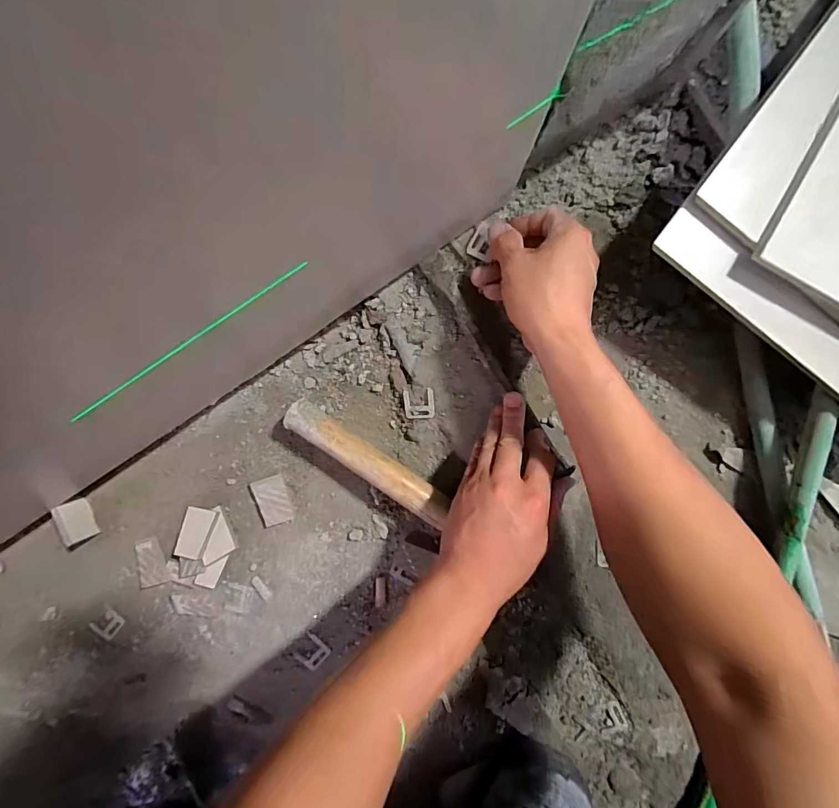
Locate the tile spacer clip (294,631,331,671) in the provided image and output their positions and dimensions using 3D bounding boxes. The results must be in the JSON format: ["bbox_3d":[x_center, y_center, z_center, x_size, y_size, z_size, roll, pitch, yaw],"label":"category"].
[{"bbox_3d":[-0.116,0.266,0.466,0.032,0.008,0.031,42,92,-1],"label":"tile spacer clip"}]

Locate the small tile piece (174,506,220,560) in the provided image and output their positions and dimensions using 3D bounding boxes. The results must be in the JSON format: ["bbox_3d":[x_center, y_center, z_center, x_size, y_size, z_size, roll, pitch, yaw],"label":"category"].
[{"bbox_3d":[-0.229,0.132,0.441,0.032,0.004,0.049,15,80,3],"label":"small tile piece"}]

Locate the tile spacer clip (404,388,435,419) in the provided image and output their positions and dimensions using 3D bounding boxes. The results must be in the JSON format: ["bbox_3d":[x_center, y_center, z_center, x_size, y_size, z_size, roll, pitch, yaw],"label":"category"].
[{"bbox_3d":[0.000,0.001,0.430,0.031,0.008,0.030,-5,94,6],"label":"tile spacer clip"}]

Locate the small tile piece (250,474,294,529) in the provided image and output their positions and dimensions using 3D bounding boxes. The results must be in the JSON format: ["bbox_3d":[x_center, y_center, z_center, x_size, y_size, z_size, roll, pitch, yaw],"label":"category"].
[{"bbox_3d":[-0.153,0.101,0.451,0.035,0.004,0.049,-20,92,1],"label":"small tile piece"}]

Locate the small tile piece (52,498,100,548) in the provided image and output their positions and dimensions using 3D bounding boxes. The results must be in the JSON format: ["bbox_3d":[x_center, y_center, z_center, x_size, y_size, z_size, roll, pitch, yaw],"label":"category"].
[{"bbox_3d":[-0.350,0.120,0.440,0.012,0.032,0.041,-21,92,1],"label":"small tile piece"}]

